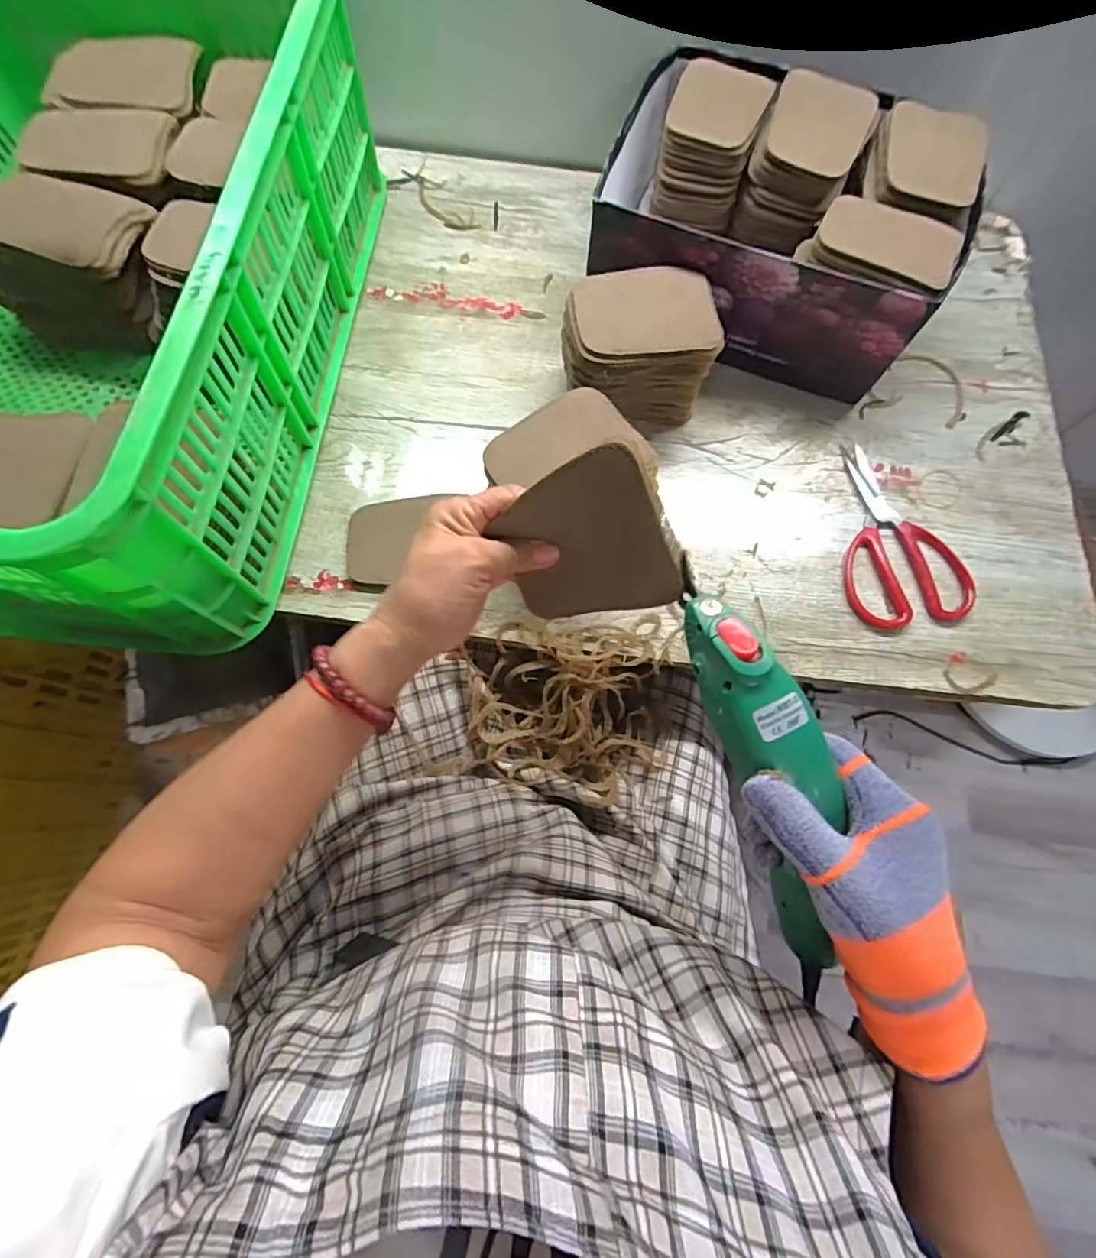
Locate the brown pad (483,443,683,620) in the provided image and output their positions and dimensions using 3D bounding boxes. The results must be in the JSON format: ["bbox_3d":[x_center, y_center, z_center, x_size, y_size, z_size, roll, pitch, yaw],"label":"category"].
[{"bbox_3d":[0.016,-0.047,0.310,0.011,0.110,0.086,-45,115,-43],"label":"brown pad"}]

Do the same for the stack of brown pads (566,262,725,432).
[{"bbox_3d":[0.079,-0.253,0.505,0.129,0.100,0.104,2,72,-1],"label":"stack of brown pads"}]

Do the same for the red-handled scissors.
[{"bbox_3d":[0.325,-0.089,0.503,0.108,0.009,0.184,1,72,-2],"label":"red-handled scissors"}]

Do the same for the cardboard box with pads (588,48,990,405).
[{"bbox_3d":[0.223,-0.405,0.540,0.320,0.131,0.260,18,73,4],"label":"cardboard box with pads"}]

